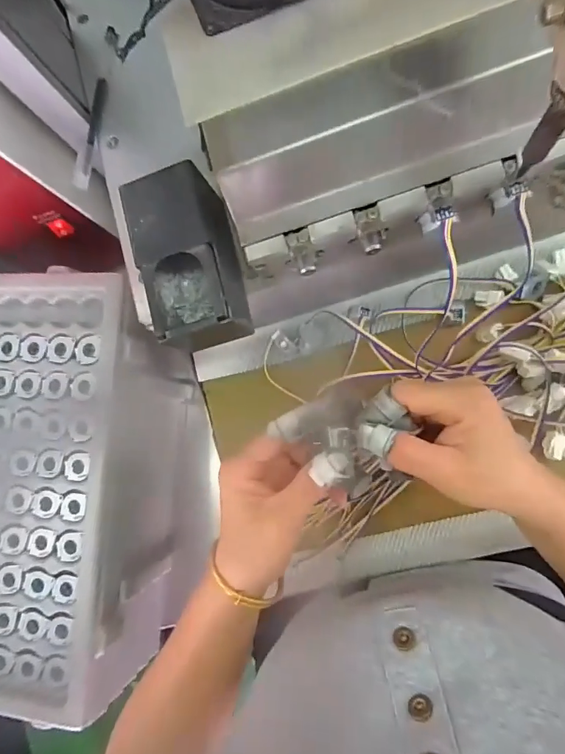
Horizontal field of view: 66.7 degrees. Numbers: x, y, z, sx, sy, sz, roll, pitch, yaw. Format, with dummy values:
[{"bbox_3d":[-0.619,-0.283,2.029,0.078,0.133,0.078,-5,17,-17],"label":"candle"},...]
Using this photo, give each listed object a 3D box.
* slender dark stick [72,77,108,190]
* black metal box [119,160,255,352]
[{"bbox_3d":[-0.164,-0.208,0.368,0.012,0.006,0.097,10,88,11],"label":"slender dark stick"},{"bbox_3d":[-0.062,-0.077,0.311,0.064,0.071,0.117,-15,84,9],"label":"black metal box"}]

